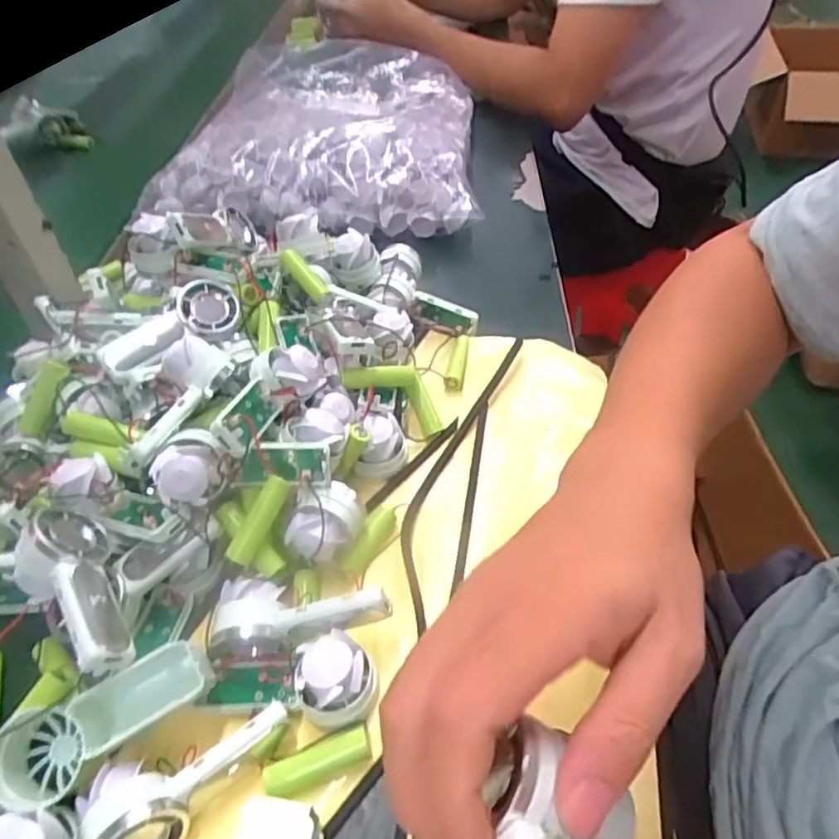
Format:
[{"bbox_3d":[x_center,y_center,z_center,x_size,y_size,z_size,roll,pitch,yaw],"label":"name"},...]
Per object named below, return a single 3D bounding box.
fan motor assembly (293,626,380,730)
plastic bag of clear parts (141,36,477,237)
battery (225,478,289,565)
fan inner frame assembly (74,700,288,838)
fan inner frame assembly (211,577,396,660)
[{"bbox_3d":[-0.040,0.126,0.306,0.037,0.027,0.036,-5,46,-1],"label":"fan motor assembly"},{"bbox_3d":[-0.100,-0.314,0.679,0.310,0.081,0.299,-1,46,3],"label":"plastic bag of clear parts"},{"bbox_3d":[-0.086,0.054,0.336,0.011,0.011,0.050,23,79,24],"label":"battery"},{"bbox_3d":[-0.101,0.161,0.277,0.091,0.030,0.038,-22,49,-16],"label":"fan inner frame assembly"},{"bbox_3d":[-0.061,0.100,0.323,0.090,0.038,0.034,-4,46,0],"label":"fan inner frame assembly"}]

